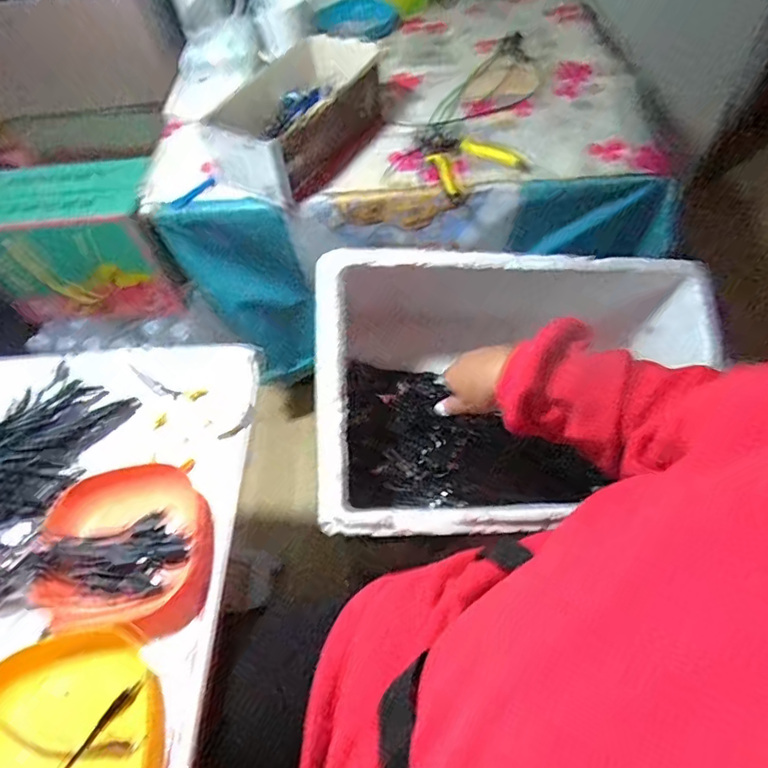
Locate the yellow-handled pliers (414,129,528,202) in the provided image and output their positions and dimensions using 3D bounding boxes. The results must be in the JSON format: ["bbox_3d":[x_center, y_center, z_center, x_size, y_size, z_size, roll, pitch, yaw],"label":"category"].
[{"bbox_3d":[0.109,-0.321,0.716,0.117,0.028,0.133,-26,59,-12],"label":"yellow-handled pliers"}]

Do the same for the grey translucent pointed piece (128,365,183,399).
[{"bbox_3d":[-0.258,-0.001,0.569,0.079,0.004,0.014,25,62,19],"label":"grey translucent pointed piece"}]

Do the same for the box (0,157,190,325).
[{"bbox_3d":[-0.555,-0.259,0.967,0.328,0.238,0.163,-1,57,4],"label":"box"}]

